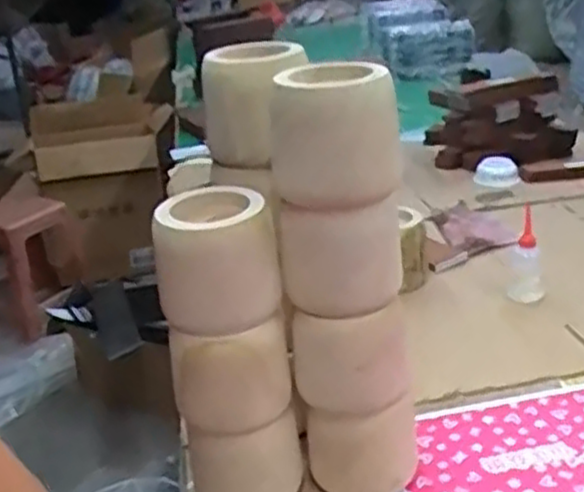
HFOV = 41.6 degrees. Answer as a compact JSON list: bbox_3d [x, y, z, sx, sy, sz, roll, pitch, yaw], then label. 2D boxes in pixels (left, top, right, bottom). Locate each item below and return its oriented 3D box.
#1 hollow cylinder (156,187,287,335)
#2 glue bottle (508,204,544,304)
[{"bbox_3d":[-0.088,0.014,0.897,0.137,0.139,0.138,-7,24,-7],"label":"hollow cylinder"},{"bbox_3d":[0.427,0.021,1.402,0.067,0.154,0.054,2,25,16],"label":"glue bottle"}]

